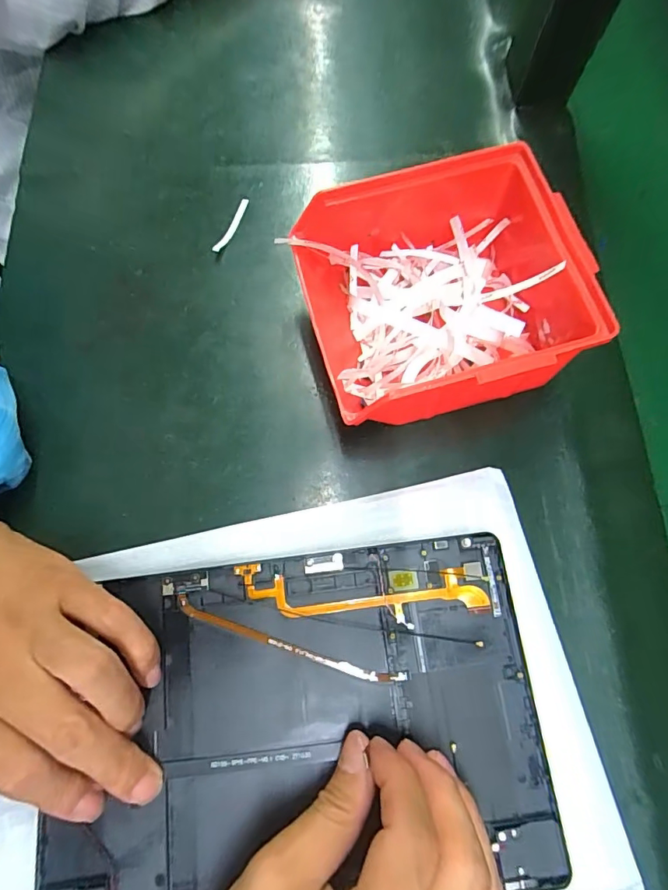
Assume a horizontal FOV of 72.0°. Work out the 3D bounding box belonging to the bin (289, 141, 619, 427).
[{"bbox_3d":[0.063,-0.079,0.254,0.147,0.067,0.122,-14,73,-4],"label":"bin"}]

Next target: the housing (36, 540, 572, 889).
[{"bbox_3d":[-0.018,0.135,0.222,0.229,0.007,0.149,-7,73,-2],"label":"housing"}]

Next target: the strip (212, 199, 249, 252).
[{"bbox_3d":[-0.068,-0.146,0.306,0.005,0.004,0.045,22,74,7],"label":"strip"}]

